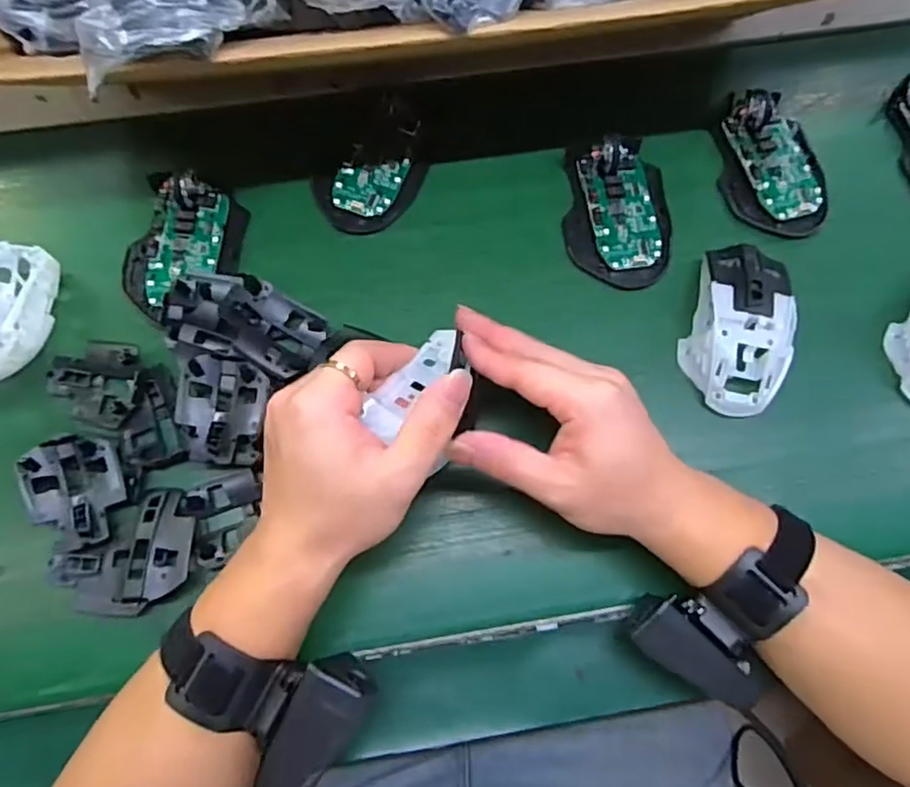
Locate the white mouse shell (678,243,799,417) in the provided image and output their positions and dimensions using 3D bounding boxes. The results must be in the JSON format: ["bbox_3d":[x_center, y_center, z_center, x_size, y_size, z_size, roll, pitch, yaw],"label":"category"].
[{"bbox_3d":[0.184,-0.045,0.416,0.061,0.032,0.112,7,73,4],"label":"white mouse shell"}]

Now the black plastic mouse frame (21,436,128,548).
[{"bbox_3d":[-0.227,0.059,0.385,0.051,0.024,0.065,-17,73,-4],"label":"black plastic mouse frame"}]

